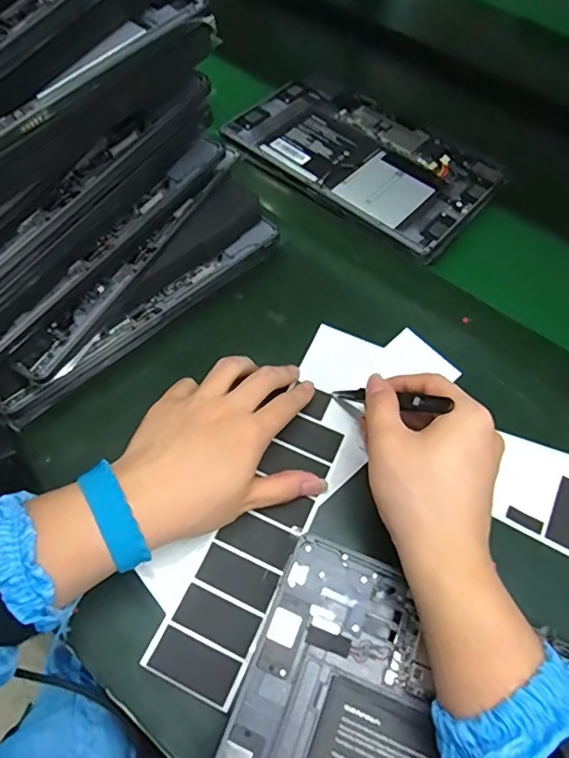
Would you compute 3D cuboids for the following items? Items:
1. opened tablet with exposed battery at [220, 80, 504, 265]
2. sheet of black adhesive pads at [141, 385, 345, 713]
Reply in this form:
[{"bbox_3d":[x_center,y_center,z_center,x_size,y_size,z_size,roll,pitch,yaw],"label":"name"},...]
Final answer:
[{"bbox_3d":[0.077,-0.227,0.533,0.260,0.013,0.151,36,67,18],"label":"opened tablet with exposed battery"},{"bbox_3d":[-0.015,0.097,0.346,0.053,0.008,0.205,22,62,11],"label":"sheet of black adhesive pads"}]

